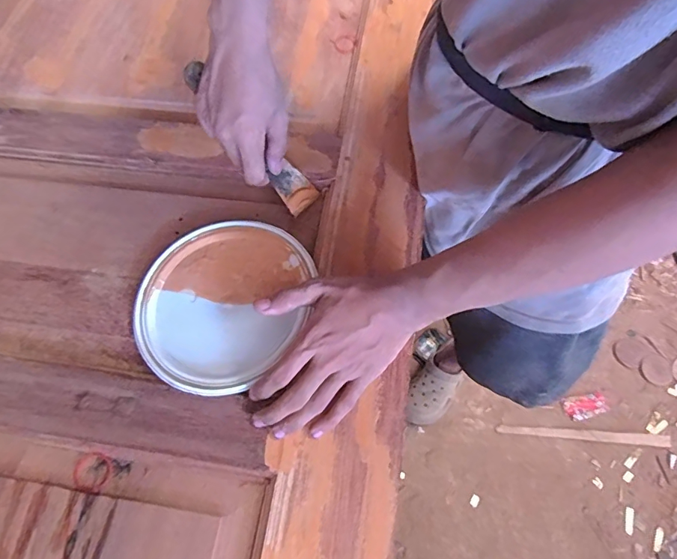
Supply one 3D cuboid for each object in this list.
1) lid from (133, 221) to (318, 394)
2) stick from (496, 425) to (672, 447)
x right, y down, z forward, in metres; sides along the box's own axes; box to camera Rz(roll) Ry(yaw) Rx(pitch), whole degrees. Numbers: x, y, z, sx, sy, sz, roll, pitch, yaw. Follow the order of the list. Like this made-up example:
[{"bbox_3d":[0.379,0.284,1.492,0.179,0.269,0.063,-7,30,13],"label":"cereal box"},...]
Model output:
[{"bbox_3d":[-0.113,0.017,0.438,0.156,0.014,0.178,18,68,10],"label":"lid"},{"bbox_3d":[0.640,0.408,1.175,0.435,0.012,0.027,3,65,3],"label":"stick"}]

